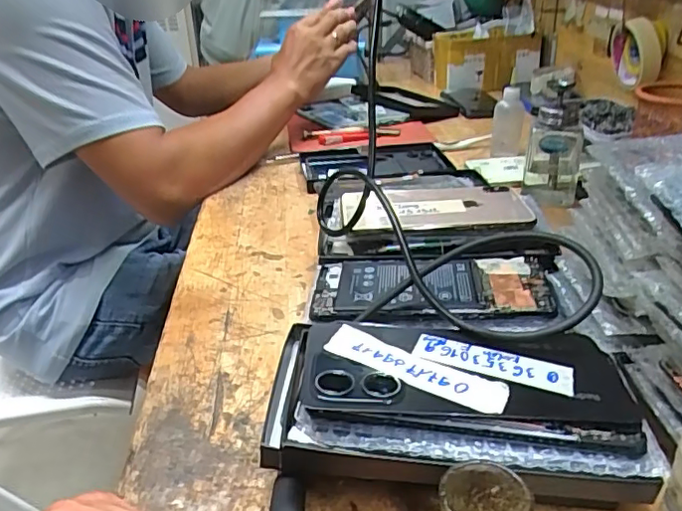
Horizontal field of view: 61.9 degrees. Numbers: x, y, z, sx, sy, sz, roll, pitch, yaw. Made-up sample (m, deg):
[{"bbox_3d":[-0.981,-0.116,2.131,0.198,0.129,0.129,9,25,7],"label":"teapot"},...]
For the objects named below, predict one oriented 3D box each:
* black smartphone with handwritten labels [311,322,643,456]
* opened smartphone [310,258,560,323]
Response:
[{"bbox_3d":[0.062,0.062,0.291,0.158,0.012,0.076,3,34,1],"label":"black smartphone with handwritten labels"},{"bbox_3d":[0.062,0.023,0.402,0.161,0.012,0.075,-2,30,7],"label":"opened smartphone"}]

